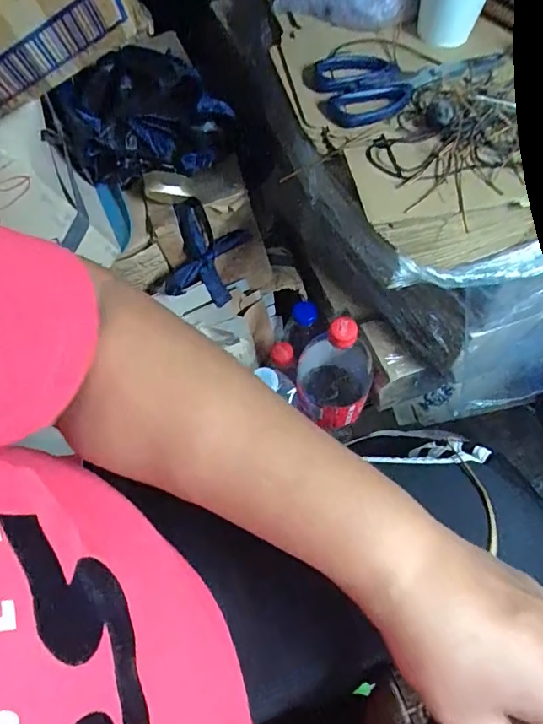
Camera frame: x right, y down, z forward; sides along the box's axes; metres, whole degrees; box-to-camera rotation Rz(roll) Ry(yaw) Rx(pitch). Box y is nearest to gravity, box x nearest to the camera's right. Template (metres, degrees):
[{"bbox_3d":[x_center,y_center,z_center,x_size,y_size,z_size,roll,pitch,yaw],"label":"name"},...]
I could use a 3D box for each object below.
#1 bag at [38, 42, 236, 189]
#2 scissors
[{"bbox_3d":[-0.127,-0.243,0.492,0.166,0.123,0.062,-15,61,-5],"label":"bag"},{"bbox_3d":[0.127,-0.256,0.439,0.181,0.011,0.086,-14,61,-4],"label":"scissors"}]

